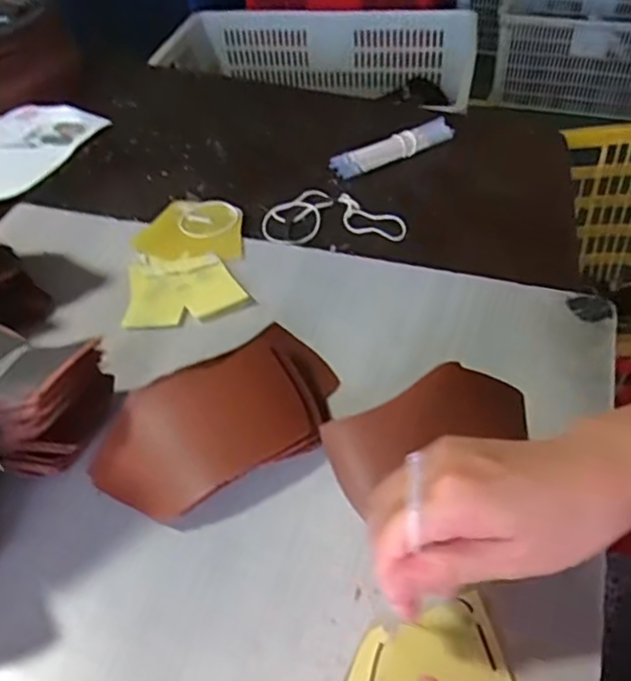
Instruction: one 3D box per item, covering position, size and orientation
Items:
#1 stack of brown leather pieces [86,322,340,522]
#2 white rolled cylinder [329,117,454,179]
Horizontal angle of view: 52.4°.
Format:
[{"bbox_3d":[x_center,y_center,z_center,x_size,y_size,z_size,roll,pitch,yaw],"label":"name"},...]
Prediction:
[{"bbox_3d":[-0.058,0.050,0.419,0.170,0.040,0.091,-31,50,-21],"label":"stack of brown leather pieces"},{"bbox_3d":[0.083,-0.198,0.656,0.135,0.025,0.031,-21,48,-12],"label":"white rolled cylinder"}]

